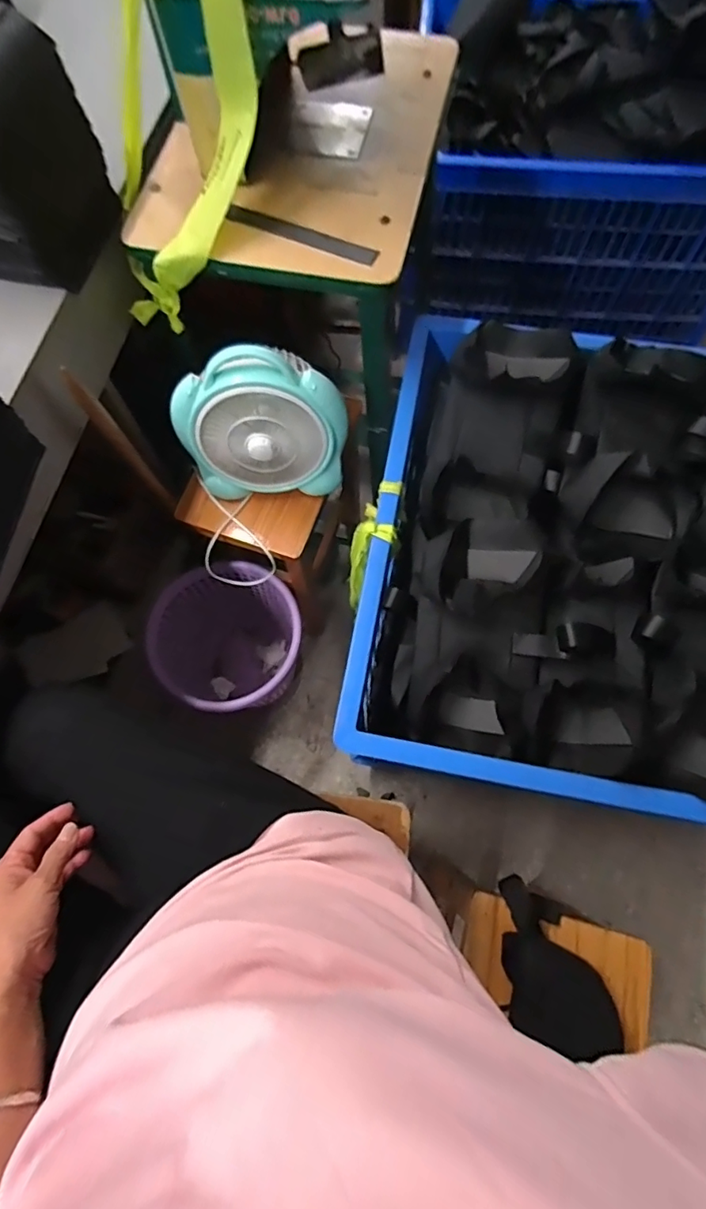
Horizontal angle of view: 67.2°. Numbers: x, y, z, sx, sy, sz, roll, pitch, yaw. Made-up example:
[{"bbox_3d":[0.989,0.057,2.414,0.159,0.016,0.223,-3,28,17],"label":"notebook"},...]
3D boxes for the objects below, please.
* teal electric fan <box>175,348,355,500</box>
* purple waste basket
[{"bbox_3d":[-0.131,-0.273,0.790,0.244,0.252,0.116,-2,56,2],"label":"teal electric fan"},{"bbox_3d":[-0.235,0.087,1.092,0.271,0.314,0.258,0,71,1],"label":"purple waste basket"}]

